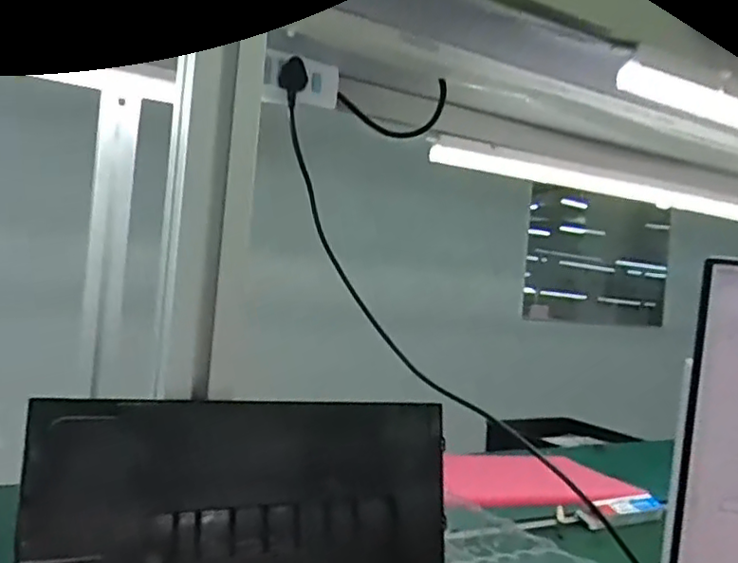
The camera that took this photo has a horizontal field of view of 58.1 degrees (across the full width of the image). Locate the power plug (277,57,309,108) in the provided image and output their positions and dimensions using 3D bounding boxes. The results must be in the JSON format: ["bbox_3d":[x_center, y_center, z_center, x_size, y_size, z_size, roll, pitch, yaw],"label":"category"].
[{"bbox_3d":[-0.090,-0.236,0.789,0.035,0.054,0.022,5,0,-5],"label":"power plug"}]

